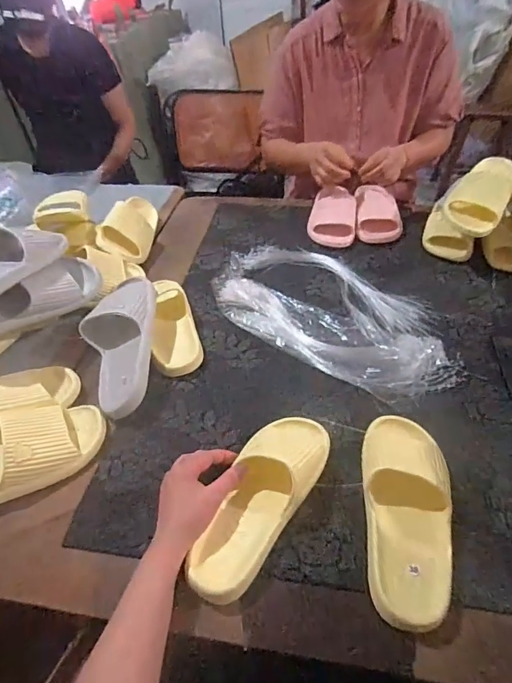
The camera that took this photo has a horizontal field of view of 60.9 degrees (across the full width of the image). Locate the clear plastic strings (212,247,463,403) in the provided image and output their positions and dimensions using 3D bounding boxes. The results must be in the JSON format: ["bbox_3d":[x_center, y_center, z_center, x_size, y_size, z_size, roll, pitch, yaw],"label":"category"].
[{"bbox_3d":[0.129,-0.060,0.804,0.485,0.028,0.254,32,54,32],"label":"clear plastic strings"}]

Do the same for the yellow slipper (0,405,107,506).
[{"bbox_3d":[-0.331,0.155,0.573,0.258,0.061,0.107,-26,48,-22],"label":"yellow slipper"}]

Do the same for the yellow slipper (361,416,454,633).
[{"bbox_3d":[0.181,0.191,0.515,0.098,0.064,0.250,3,44,7],"label":"yellow slipper"}]

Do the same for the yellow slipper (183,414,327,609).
[{"bbox_3d":[0.008,0.180,0.524,0.090,0.065,0.248,21,53,24],"label":"yellow slipper"}]

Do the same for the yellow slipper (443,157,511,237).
[{"bbox_3d":[0.455,-0.300,0.880,0.111,0.077,0.223,20,49,23],"label":"yellow slipper"}]

